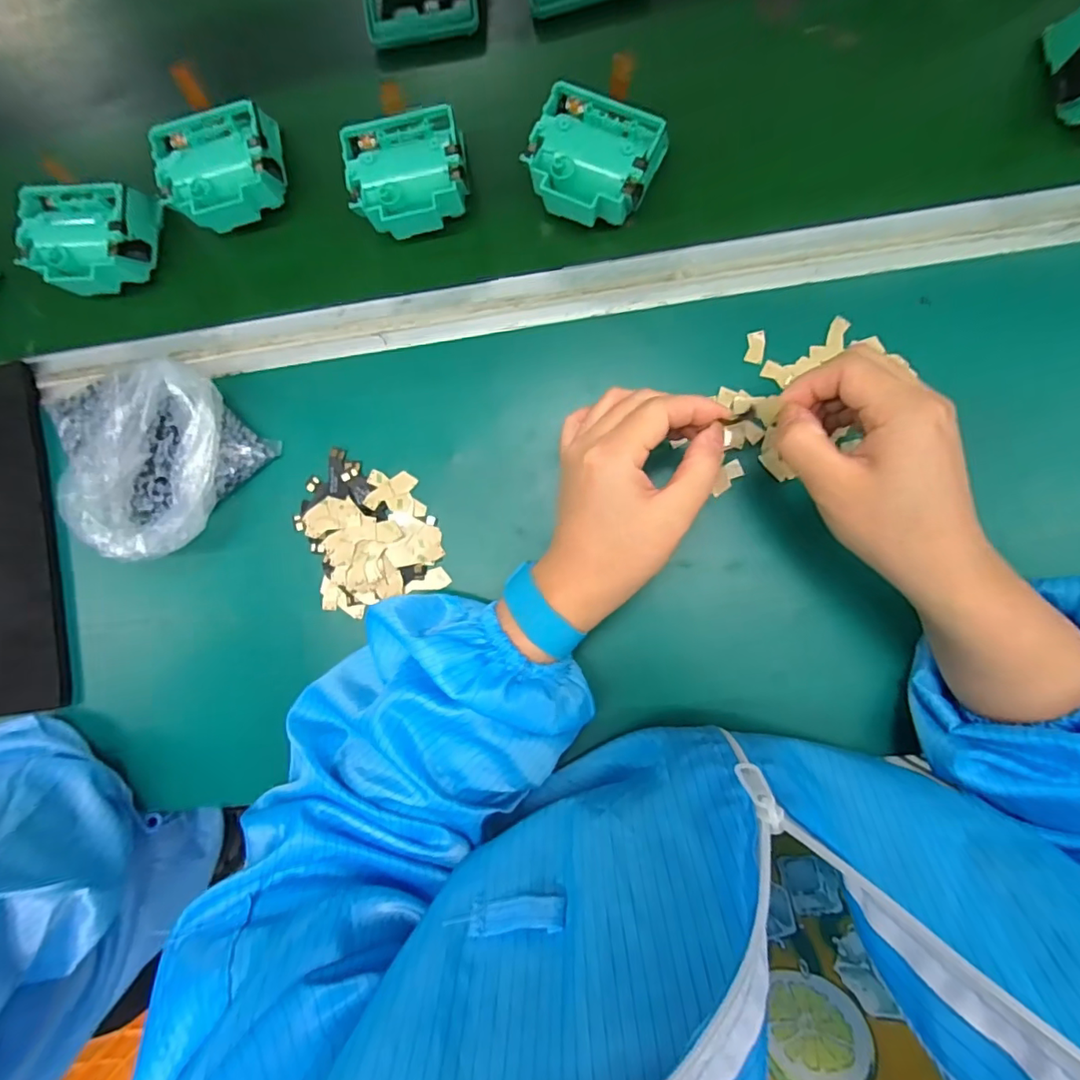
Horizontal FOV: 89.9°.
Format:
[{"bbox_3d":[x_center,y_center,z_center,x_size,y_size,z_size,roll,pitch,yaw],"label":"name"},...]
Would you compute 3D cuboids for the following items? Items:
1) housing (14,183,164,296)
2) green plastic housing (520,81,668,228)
[{"bbox_3d":[-0.318,-0.211,0.382,0.079,0.034,0.068,3,90,2],"label":"housing"},{"bbox_3d":[0.033,-0.238,0.348,0.079,0.041,0.071,25,90,2],"label":"green plastic housing"}]

